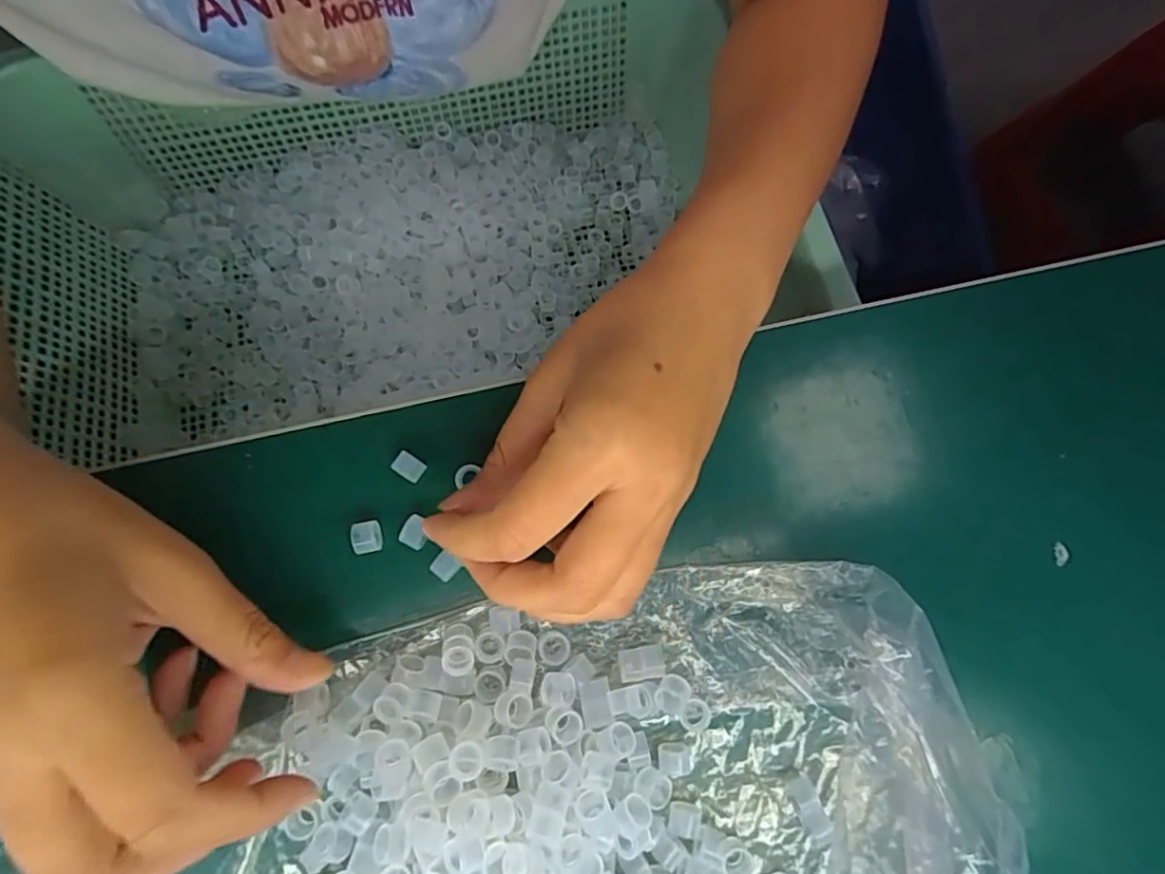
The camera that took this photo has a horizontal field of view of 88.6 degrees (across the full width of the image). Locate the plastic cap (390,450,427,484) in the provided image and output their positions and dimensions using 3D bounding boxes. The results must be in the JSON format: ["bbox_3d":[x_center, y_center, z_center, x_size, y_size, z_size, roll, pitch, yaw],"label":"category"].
[{"bbox_3d":[-0.070,0.012,0.238,0.012,0.007,0.009,33,81,3],"label":"plastic cap"}]

